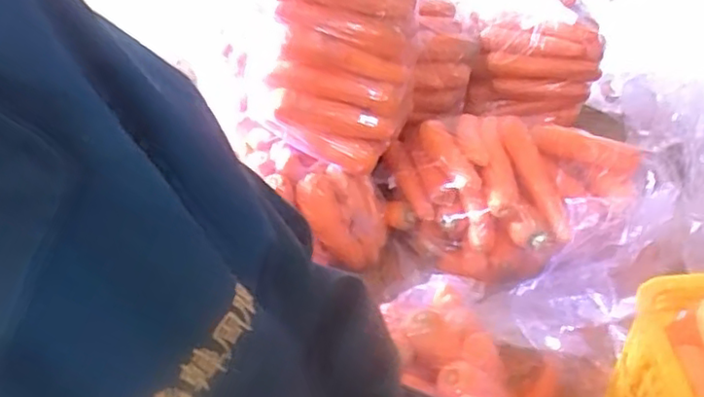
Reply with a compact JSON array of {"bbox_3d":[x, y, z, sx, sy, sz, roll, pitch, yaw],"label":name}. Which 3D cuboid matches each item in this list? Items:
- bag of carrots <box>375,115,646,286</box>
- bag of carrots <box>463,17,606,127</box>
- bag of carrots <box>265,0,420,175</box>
[{"bbox_3d":[0.248,0.002,1.080,0.408,0.173,0.218,11,46,13],"label":"bag of carrots"},{"bbox_3d":[0.339,-0.238,1.215,0.223,0.175,0.089,8,45,10],"label":"bag of carrots"},{"bbox_3d":[-0.009,-0.219,1.007,0.227,0.333,0.078,7,10,-6],"label":"bag of carrots"}]

